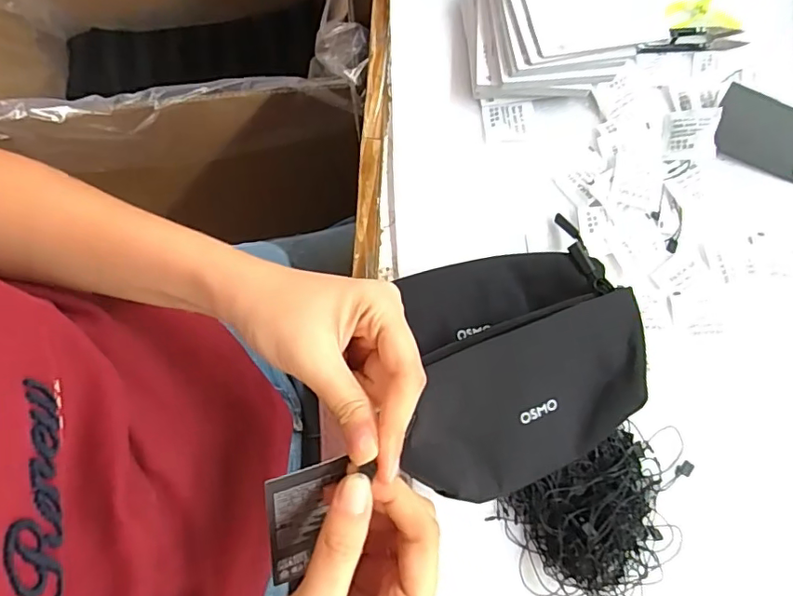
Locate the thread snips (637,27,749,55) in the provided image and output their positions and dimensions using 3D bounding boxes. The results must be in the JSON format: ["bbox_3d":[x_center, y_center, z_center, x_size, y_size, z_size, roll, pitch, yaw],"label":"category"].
[{"bbox_3d":[0.254,-0.224,0.447,0.098,0.006,0.026,-5,78,-1],"label":"thread snips"}]

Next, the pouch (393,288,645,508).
[{"bbox_3d":[0.088,0.063,0.327,0.168,0.041,0.096,-21,79,-4],"label":"pouch"}]

